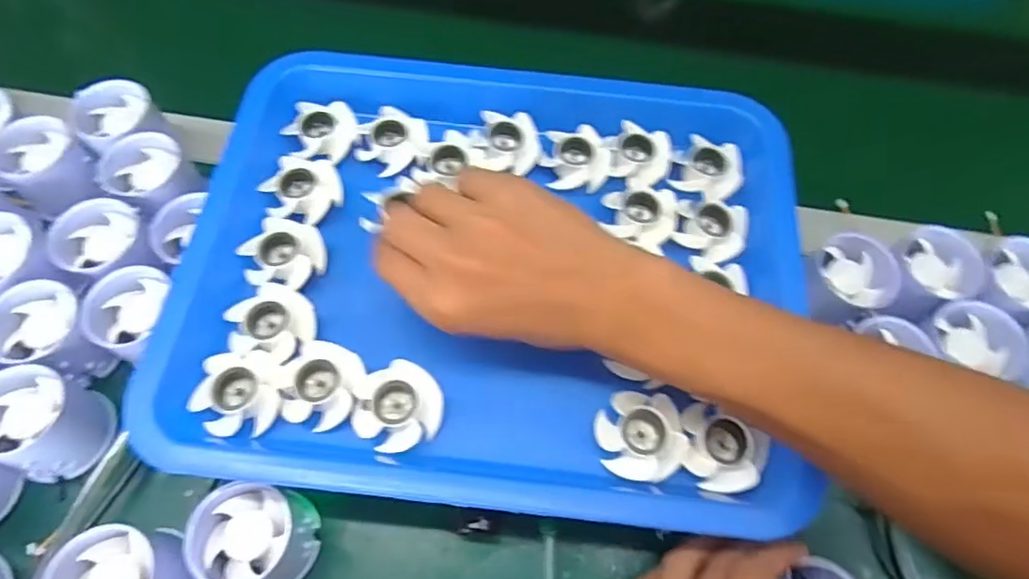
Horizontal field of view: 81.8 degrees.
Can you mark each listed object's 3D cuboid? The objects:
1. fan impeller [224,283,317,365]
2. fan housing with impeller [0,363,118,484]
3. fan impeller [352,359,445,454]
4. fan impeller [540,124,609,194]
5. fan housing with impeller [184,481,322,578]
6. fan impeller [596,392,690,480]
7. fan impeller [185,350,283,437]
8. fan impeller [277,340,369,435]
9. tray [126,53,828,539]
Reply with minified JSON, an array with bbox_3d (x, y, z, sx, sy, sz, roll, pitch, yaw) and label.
[{"bbox_3d":[-0.129,0.020,0.320,0.039,0.016,0.043,40,68,16],"label":"fan impeller"},{"bbox_3d":[-0.275,0.078,0.347,0.050,0.054,0.052,1,63,-2],"label":"fan housing with impeller"},{"bbox_3d":[-0.059,0.059,0.302,0.043,0.016,0.042,3,63,-1],"label":"fan impeller"},{"bbox_3d":[0.038,-0.082,0.371,0.039,0.015,0.037,-6,64,-5],"label":"fan impeller"},{"bbox_3d":[-0.138,0.135,0.322,0.051,0.054,0.052,1,63,-2],"label":"fan housing with impeller"},{"bbox_3d":[0.063,0.074,0.299,0.044,0.016,0.041,4,63,-1],"label":"fan impeller"},{"bbox_3d":[-0.141,0.053,0.305,0.041,0.015,0.040,-4,64,-5],"label":"fan impeller"},{"bbox_3d":[-0.099,0.049,0.307,0.042,0.013,0.042,1,63,-2],"label":"fan impeller"},{"bbox_3d":[-0.011,-0.020,0.342,0.328,0.038,0.272,6,63,1],"label":"tray"}]

